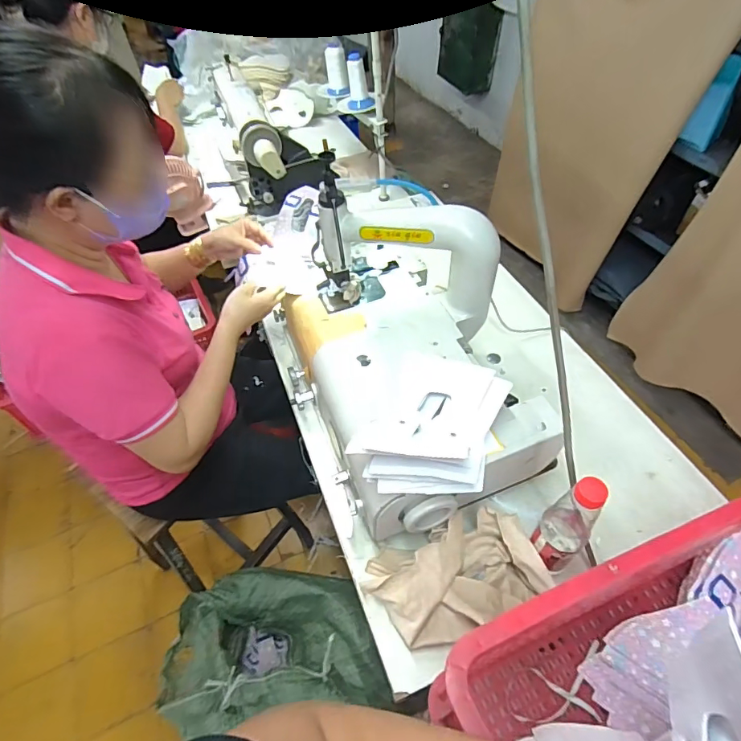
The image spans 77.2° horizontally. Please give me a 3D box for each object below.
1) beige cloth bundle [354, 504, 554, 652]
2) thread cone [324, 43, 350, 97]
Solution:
[{"bbox_3d":[0.104,0.262,0.591,0.211,0.070,0.127,-13,52,-7],"label":"beige cloth bundle"},{"bbox_3d":[-0.088,-0.781,1.213,0.058,0.108,0.053,-5,51,0],"label":"thread cone"}]

